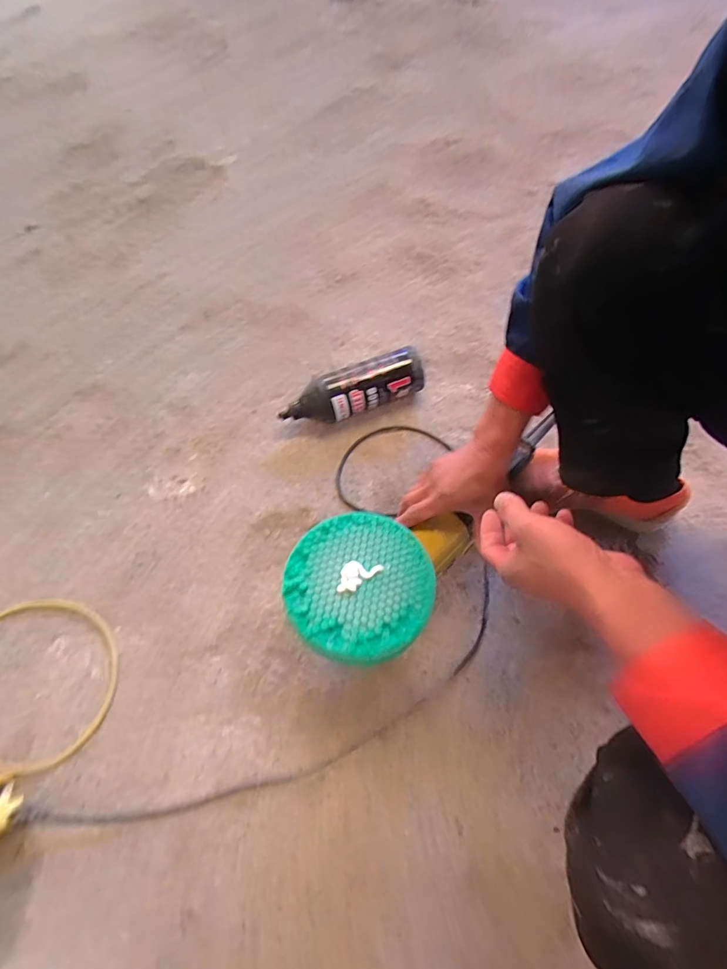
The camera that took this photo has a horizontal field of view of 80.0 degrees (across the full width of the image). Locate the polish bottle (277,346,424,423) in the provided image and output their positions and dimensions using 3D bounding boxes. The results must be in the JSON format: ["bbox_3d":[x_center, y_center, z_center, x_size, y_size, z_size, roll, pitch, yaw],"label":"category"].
[{"bbox_3d":[-0.017,-0.155,0.754,0.245,0.081,0.067,-23,66,-8],"label":"polish bottle"}]

